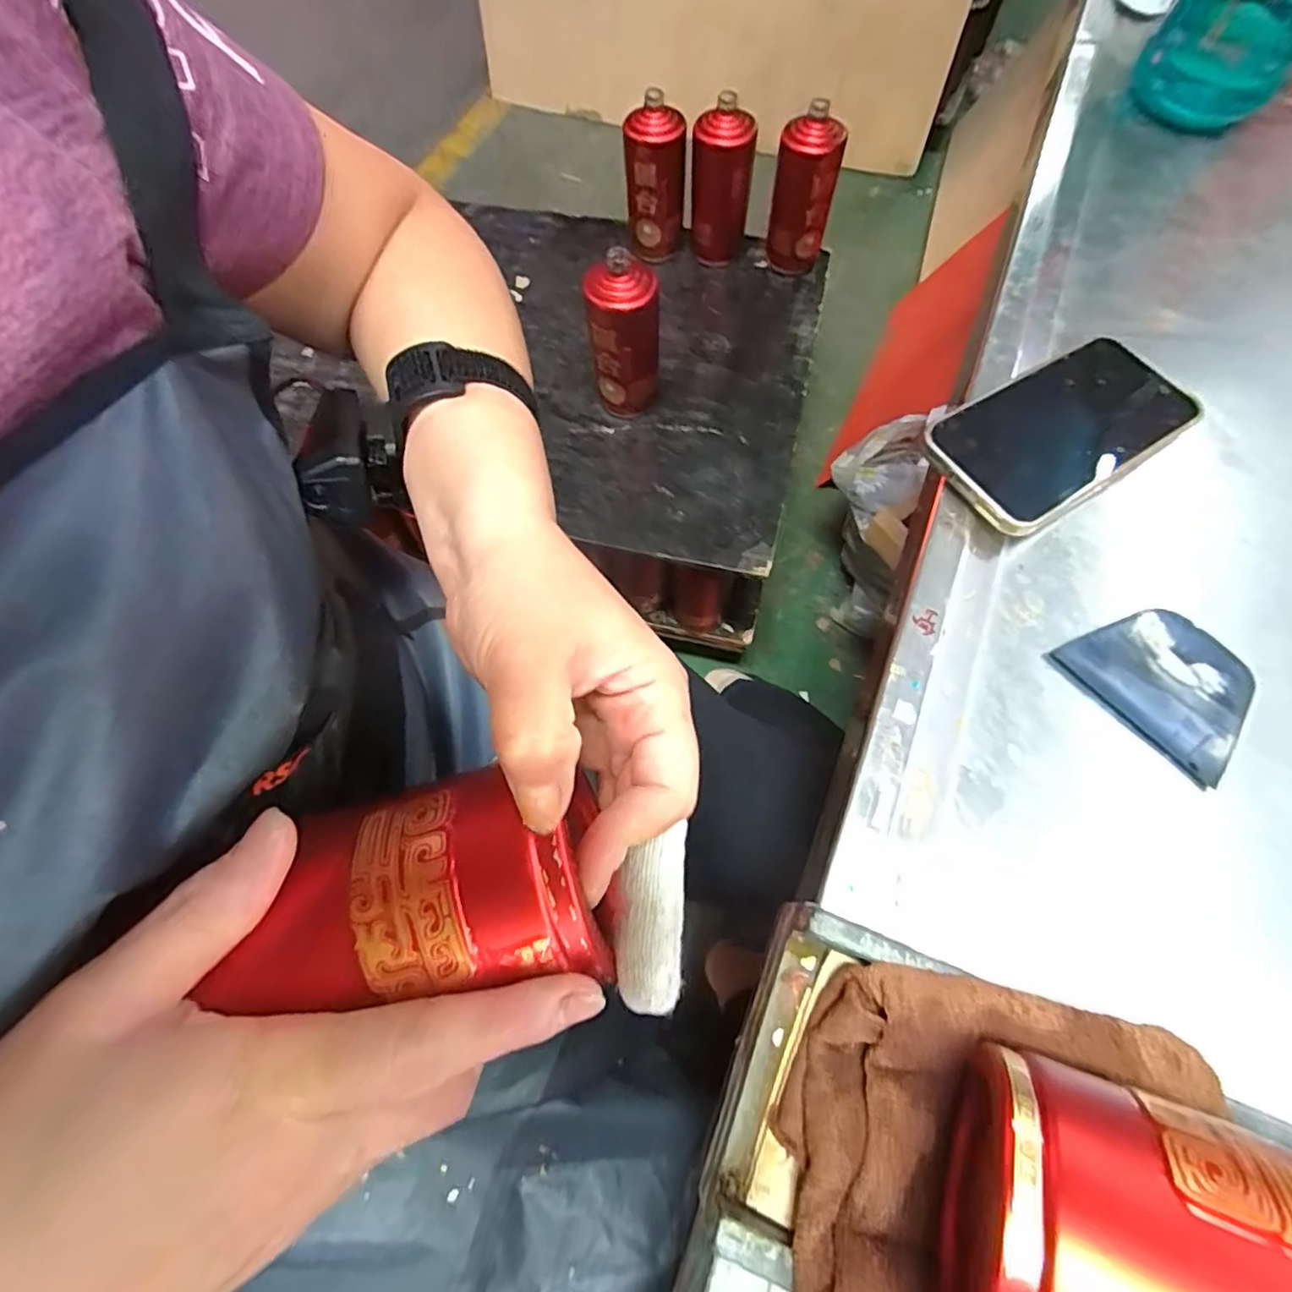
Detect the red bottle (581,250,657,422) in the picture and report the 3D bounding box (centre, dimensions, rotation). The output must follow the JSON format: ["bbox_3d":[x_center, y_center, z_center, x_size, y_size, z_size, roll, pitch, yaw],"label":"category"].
[{"bbox_3d":[-0.024,-0.348,0.720,0.079,0.187,0.066,0,67,3],"label":"red bottle"}]

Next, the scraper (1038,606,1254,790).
[{"bbox_3d":[0.237,0.016,0.280,0.060,0.011,0.077,-38,73,-15],"label":"scraper"}]

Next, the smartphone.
[{"bbox_3d":[0.228,-0.119,0.329,0.158,0.011,0.076,-29,72,-16],"label":"smartphone"}]

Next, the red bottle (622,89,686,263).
[{"bbox_3d":[0.012,-0.626,0.831,0.077,0.165,0.064,9,67,7],"label":"red bottle"}]

